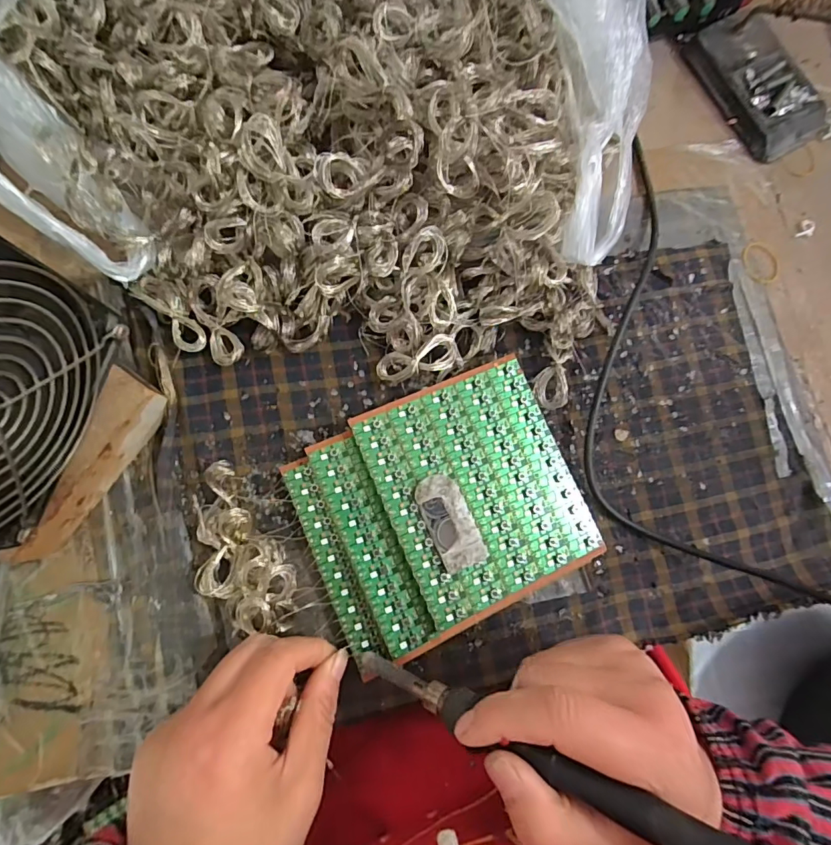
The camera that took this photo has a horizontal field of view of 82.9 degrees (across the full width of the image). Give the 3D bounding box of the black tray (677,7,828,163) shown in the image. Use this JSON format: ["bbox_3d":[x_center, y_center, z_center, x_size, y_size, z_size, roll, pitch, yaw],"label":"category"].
[{"bbox_3d":[0.254,-0.252,0.347,0.064,0.019,0.107,-28,85,-9],"label":"black tray"}]

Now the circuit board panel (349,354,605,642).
[{"bbox_3d":[0.038,0.036,0.260,0.104,0.010,0.125,-22,84,-13],"label":"circuit board panel"}]

